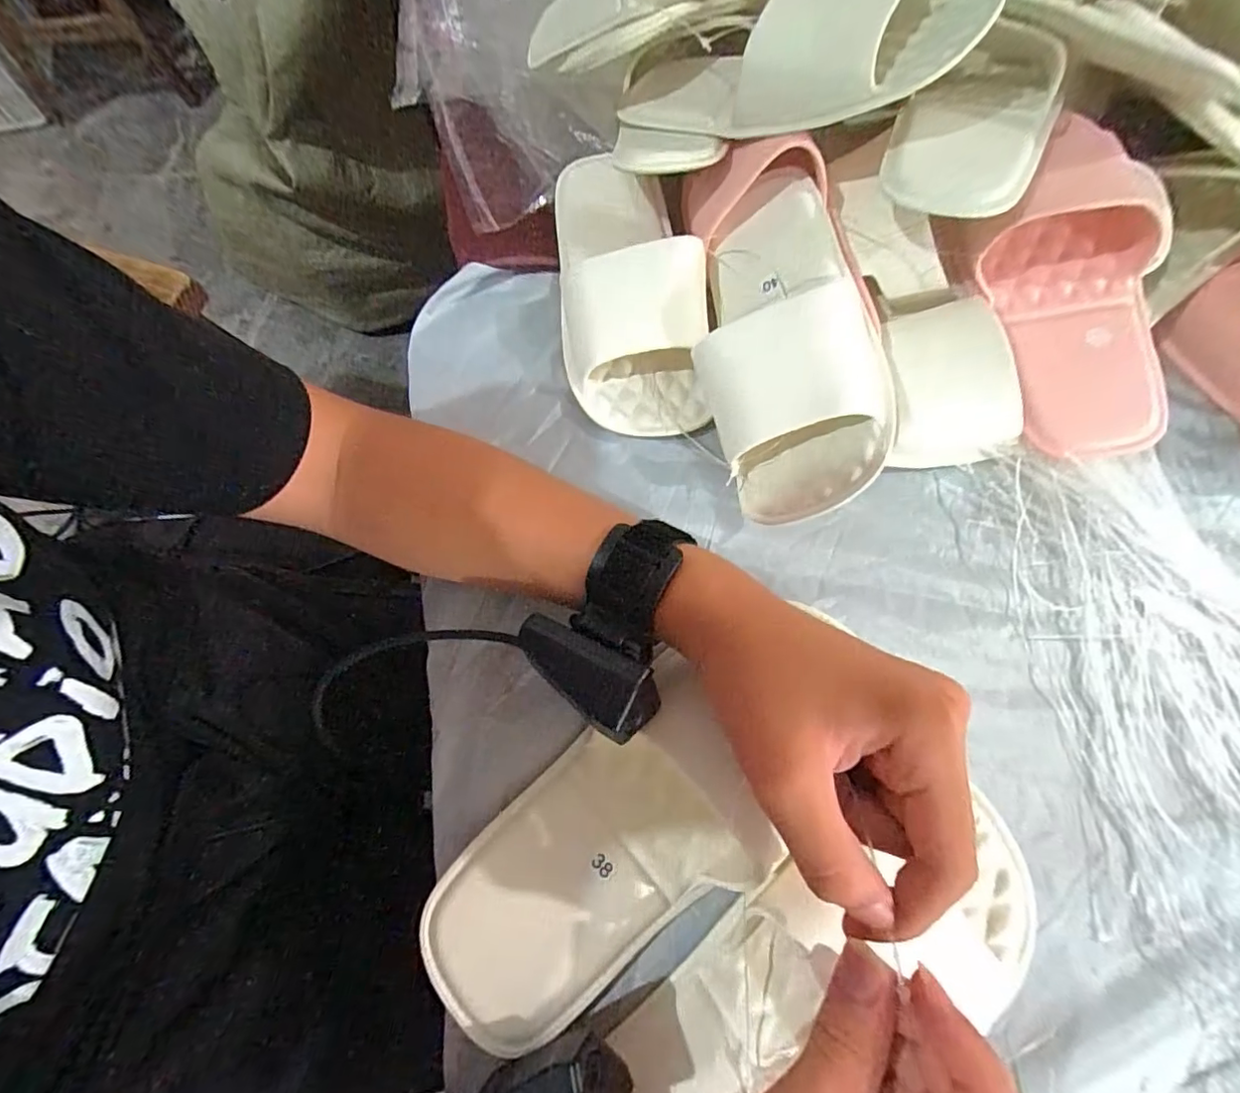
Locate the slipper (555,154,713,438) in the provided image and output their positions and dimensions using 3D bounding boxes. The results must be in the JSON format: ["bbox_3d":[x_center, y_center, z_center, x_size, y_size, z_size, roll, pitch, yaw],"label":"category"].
[{"bbox_3d":[0.003,-0.187,0.381,0.101,0.058,0.228,-4,70,-1],"label":"slipper"}]

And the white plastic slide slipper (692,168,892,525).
[{"bbox_3d":[0.098,-0.118,0.340,0.098,0.072,0.211,-21,68,35],"label":"white plastic slide slipper"}]

